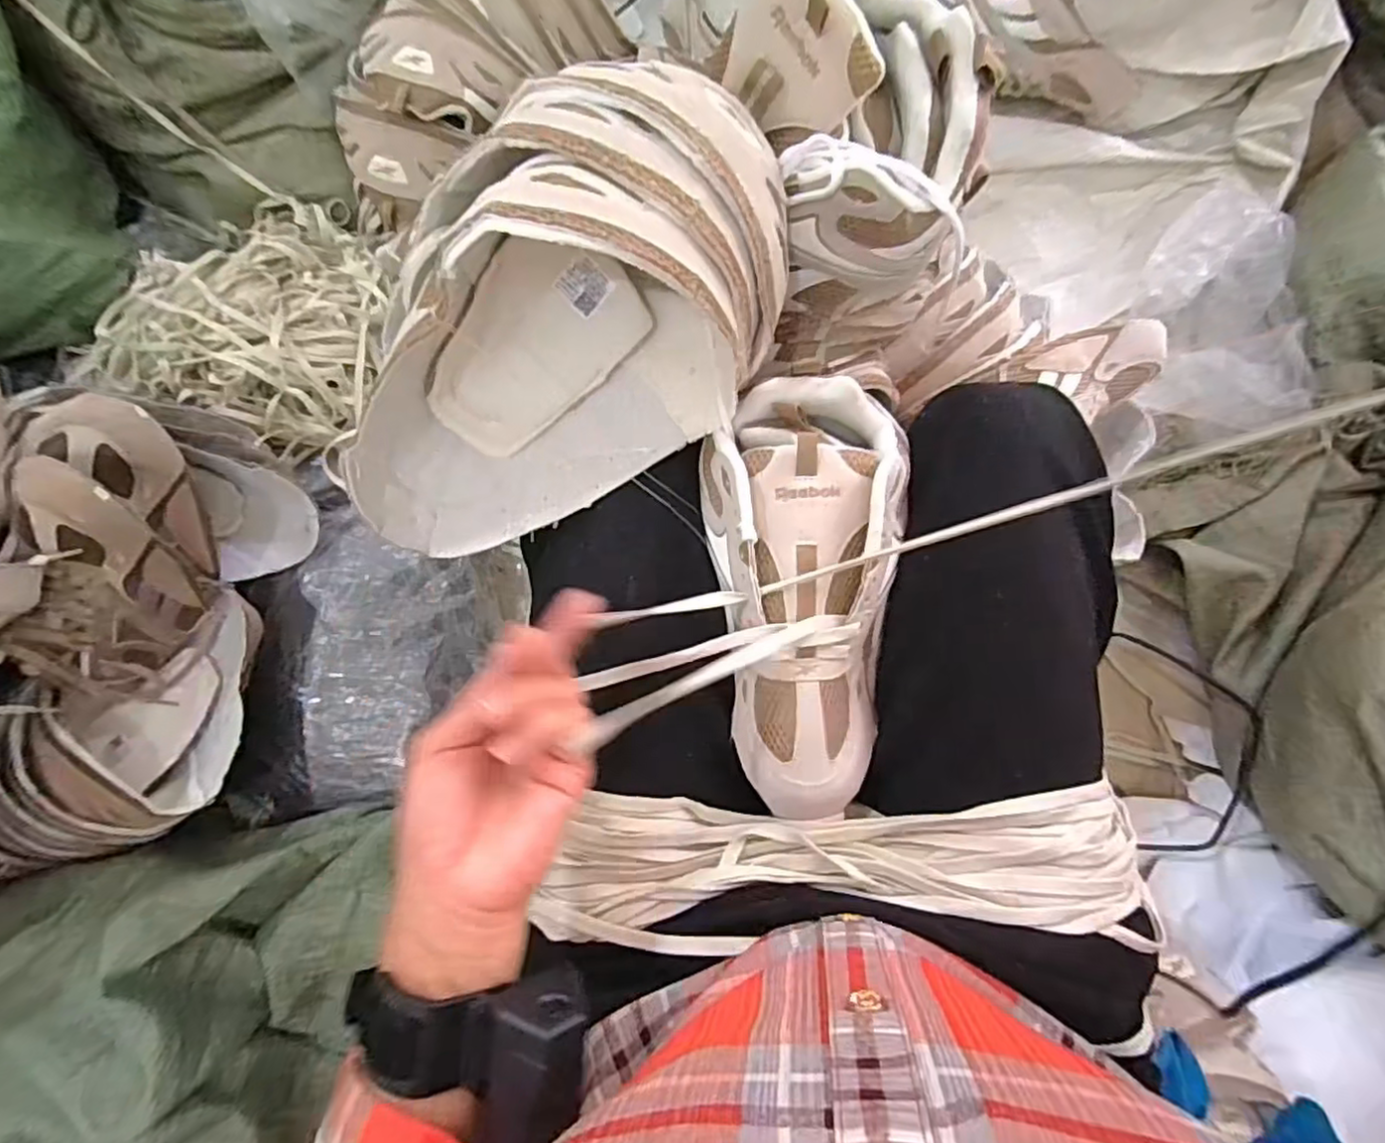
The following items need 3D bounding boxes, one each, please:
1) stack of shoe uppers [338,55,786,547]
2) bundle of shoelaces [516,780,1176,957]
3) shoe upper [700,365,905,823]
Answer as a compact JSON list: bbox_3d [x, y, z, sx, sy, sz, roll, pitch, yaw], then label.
[{"bbox_3d":[-0.071,-0.120,0.337,0.284,0.130,0.139,-38,81,1],"label":"stack of shoe uppers"},{"bbox_3d":[0.077,0.156,0.349,0.315,0.041,0.070,-3,83,6],"label":"bundle of shoelaces"},{"bbox_3d":[0.061,0.012,0.366,0.106,0.058,0.233,0,88,6],"label":"shoe upper"}]

